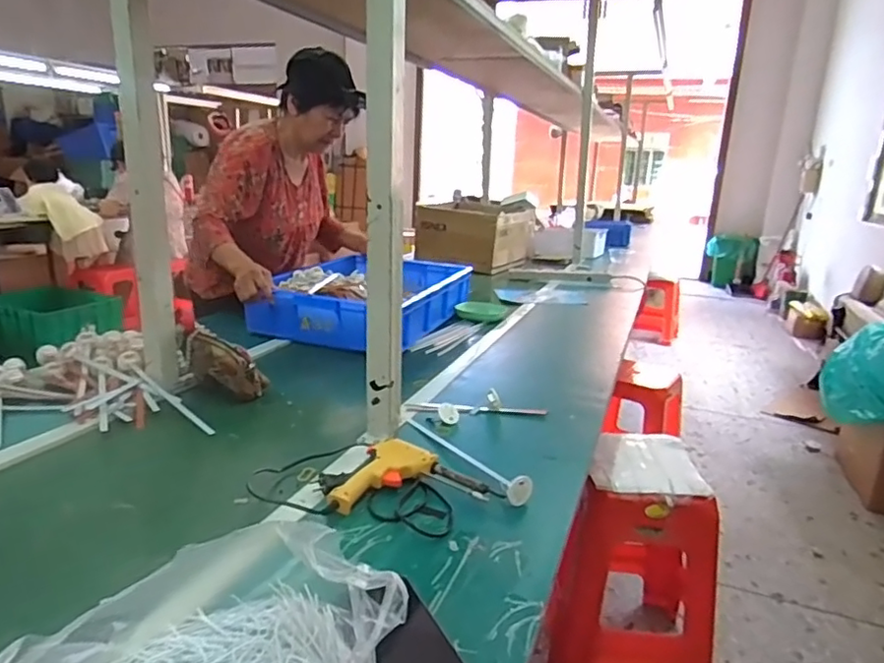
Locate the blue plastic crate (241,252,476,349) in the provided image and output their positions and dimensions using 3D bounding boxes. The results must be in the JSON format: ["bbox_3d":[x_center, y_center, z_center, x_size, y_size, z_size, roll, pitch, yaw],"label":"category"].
[{"bbox_3d":[-0.188,-0.096,1.640,0.381,0.133,0.594,7,16,18],"label":"blue plastic crate"}]

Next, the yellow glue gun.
[{"bbox_3d":[-0.053,0.188,0.795,0.203,0.041,0.129,-1,16,-12],"label":"yellow glue gun"}]

